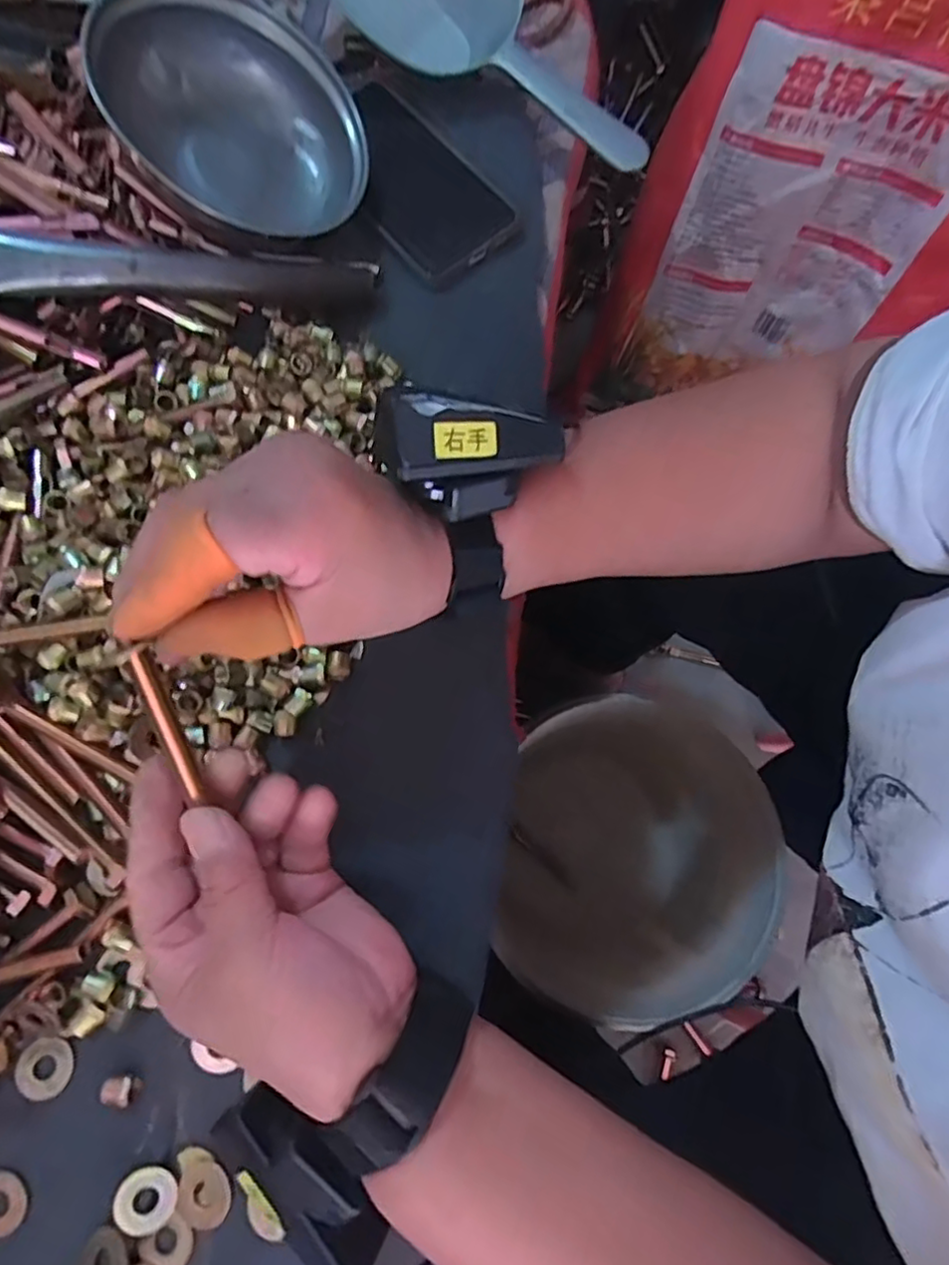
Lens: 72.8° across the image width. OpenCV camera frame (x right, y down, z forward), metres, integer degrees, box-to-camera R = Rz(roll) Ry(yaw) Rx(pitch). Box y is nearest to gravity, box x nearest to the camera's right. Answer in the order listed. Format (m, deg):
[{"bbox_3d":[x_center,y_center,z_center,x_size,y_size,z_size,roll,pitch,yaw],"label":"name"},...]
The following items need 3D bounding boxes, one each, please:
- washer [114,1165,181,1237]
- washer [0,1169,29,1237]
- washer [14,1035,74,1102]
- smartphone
[{"bbox_3d":[-0.142,0.245,0.278,0.025,0.004,0.024,33,66,-8],"label":"washer"},{"bbox_3d":[-0.208,0.250,0.281,0.025,0.004,0.022,34,75,8],"label":"washer"},{"bbox_3d":[-0.198,0.201,0.297,0.025,0.004,0.025,1,73,-2],"label":"washer"},{"bbox_3d":[-0.043,-0.297,0.422,0.074,0.009,0.149,-39,82,-7],"label":"smartphone"}]

